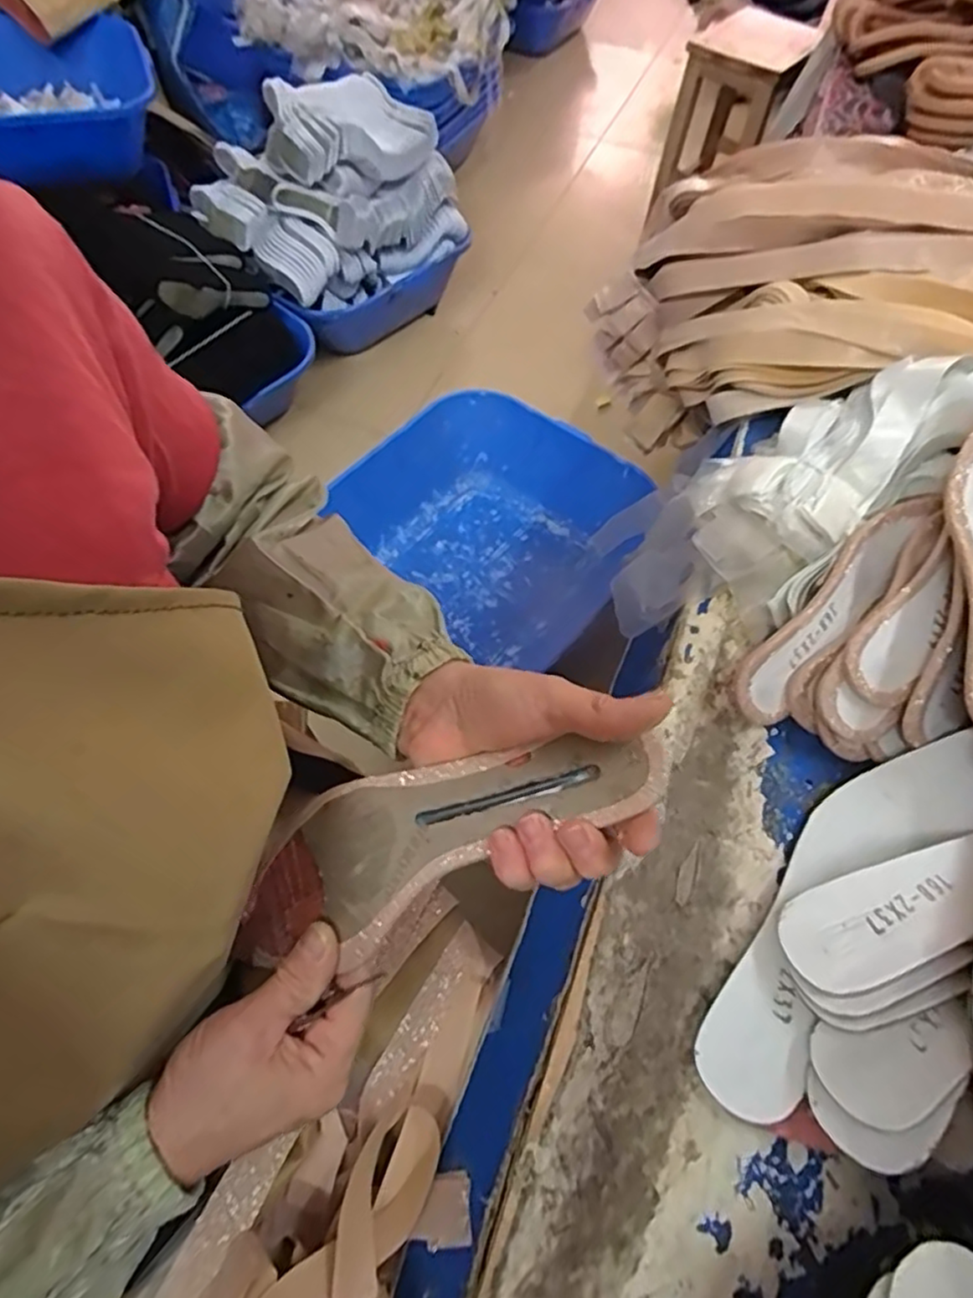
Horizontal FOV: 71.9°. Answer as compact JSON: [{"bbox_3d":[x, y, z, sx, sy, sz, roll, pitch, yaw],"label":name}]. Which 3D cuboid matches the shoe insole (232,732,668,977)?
[{"bbox_3d":[-0.025,0.089,0.314,0.219,0.032,0.067,-23,61,6],"label":"shoe insole"}]

